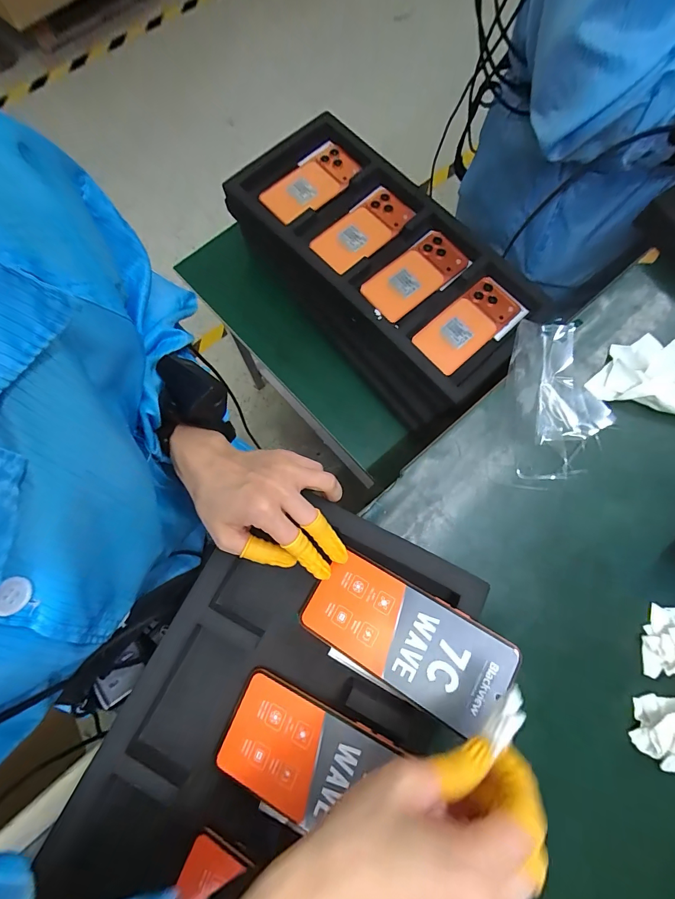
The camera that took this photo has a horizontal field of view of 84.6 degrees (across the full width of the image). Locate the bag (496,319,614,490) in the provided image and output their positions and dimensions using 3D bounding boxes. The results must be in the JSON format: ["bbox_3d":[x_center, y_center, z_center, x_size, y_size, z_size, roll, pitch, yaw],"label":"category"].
[{"bbox_3d":[0.223,-0.044,0.376,0.098,0.024,0.176,13,79,1],"label":"bag"}]

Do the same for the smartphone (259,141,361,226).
[{"bbox_3d":[-0.044,-0.419,0.581,0.161,0.015,0.081,-34,86,-4],"label":"smartphone"}]

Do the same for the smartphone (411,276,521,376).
[{"bbox_3d":[0.186,-0.179,0.535,0.161,0.012,0.076,-43,83,-9],"label":"smartphone"}]

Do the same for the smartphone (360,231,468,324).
[{"bbox_3d":[0.115,-0.257,0.552,0.158,0.017,0.077,-41,82,-9],"label":"smartphone"}]

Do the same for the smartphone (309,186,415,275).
[{"bbox_3d":[0.037,-0.333,0.563,0.080,0.017,0.159,45,81,7],"label":"smartphone"}]

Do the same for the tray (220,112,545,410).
[{"bbox_3d":[0.068,-0.294,0.559,0.477,0.043,0.232,43,79,9],"label":"tray"}]

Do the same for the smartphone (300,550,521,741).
[{"bbox_3d":[0.053,0.150,0.296,0.158,0.007,0.076,22,77,17],"label":"smartphone"}]

